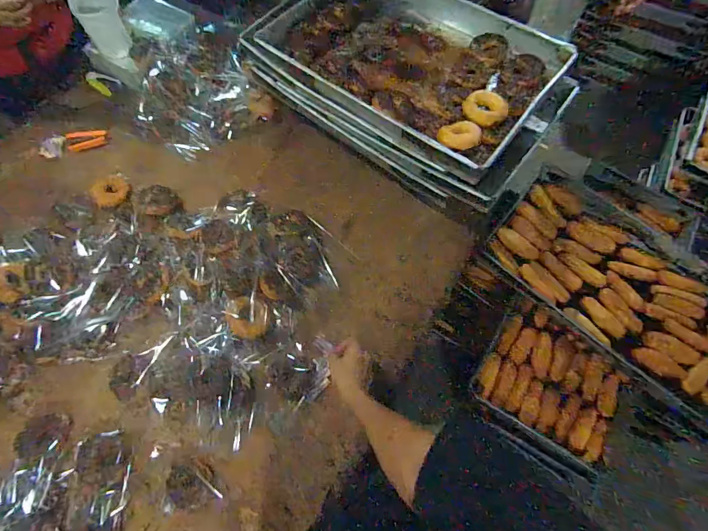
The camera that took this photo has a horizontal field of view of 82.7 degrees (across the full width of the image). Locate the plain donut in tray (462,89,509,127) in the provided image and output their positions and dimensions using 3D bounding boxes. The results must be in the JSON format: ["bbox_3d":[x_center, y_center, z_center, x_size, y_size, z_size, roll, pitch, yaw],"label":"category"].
[{"bbox_3d":[0.277,-0.330,0.848,0.076,0.028,0.087,-31,75,24],"label":"plain donut in tray"}]

